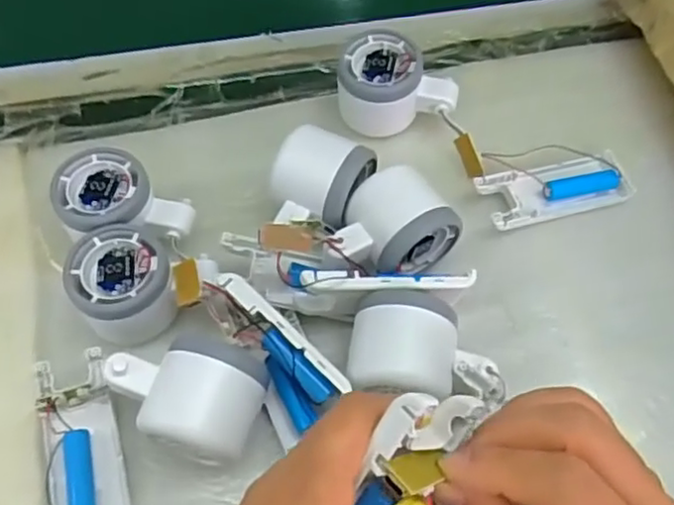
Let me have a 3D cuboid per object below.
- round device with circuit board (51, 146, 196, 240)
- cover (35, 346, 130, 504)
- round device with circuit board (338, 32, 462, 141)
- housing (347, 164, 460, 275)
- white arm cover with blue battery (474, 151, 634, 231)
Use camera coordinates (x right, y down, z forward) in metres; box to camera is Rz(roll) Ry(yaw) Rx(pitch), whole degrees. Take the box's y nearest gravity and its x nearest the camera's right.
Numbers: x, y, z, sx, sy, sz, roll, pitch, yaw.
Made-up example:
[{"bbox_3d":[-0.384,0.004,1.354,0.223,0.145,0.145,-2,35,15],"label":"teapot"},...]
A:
[{"bbox_3d":[-0.134,-0.031,0.430,0.079,0.050,0.059,-9,61,-6],"label":"round device with circuit board"},{"bbox_3d":[-0.142,0.105,0.366,0.039,0.017,0.102,-15,62,-9],"label":"cover"},{"bbox_3d":[0.042,-0.120,0.479,0.080,0.055,0.054,-4,61,-3],"label":"round device with circuit board"},{"bbox_3d":[0.038,-0.017,0.421,0.055,0.045,0.058,-30,65,-16],"label":"housing"},{"bbox_3d":[0.148,-0.042,0.455,0.101,0.017,0.039,-14,62,-8],"label":"white arm cover with blue battery"}]

